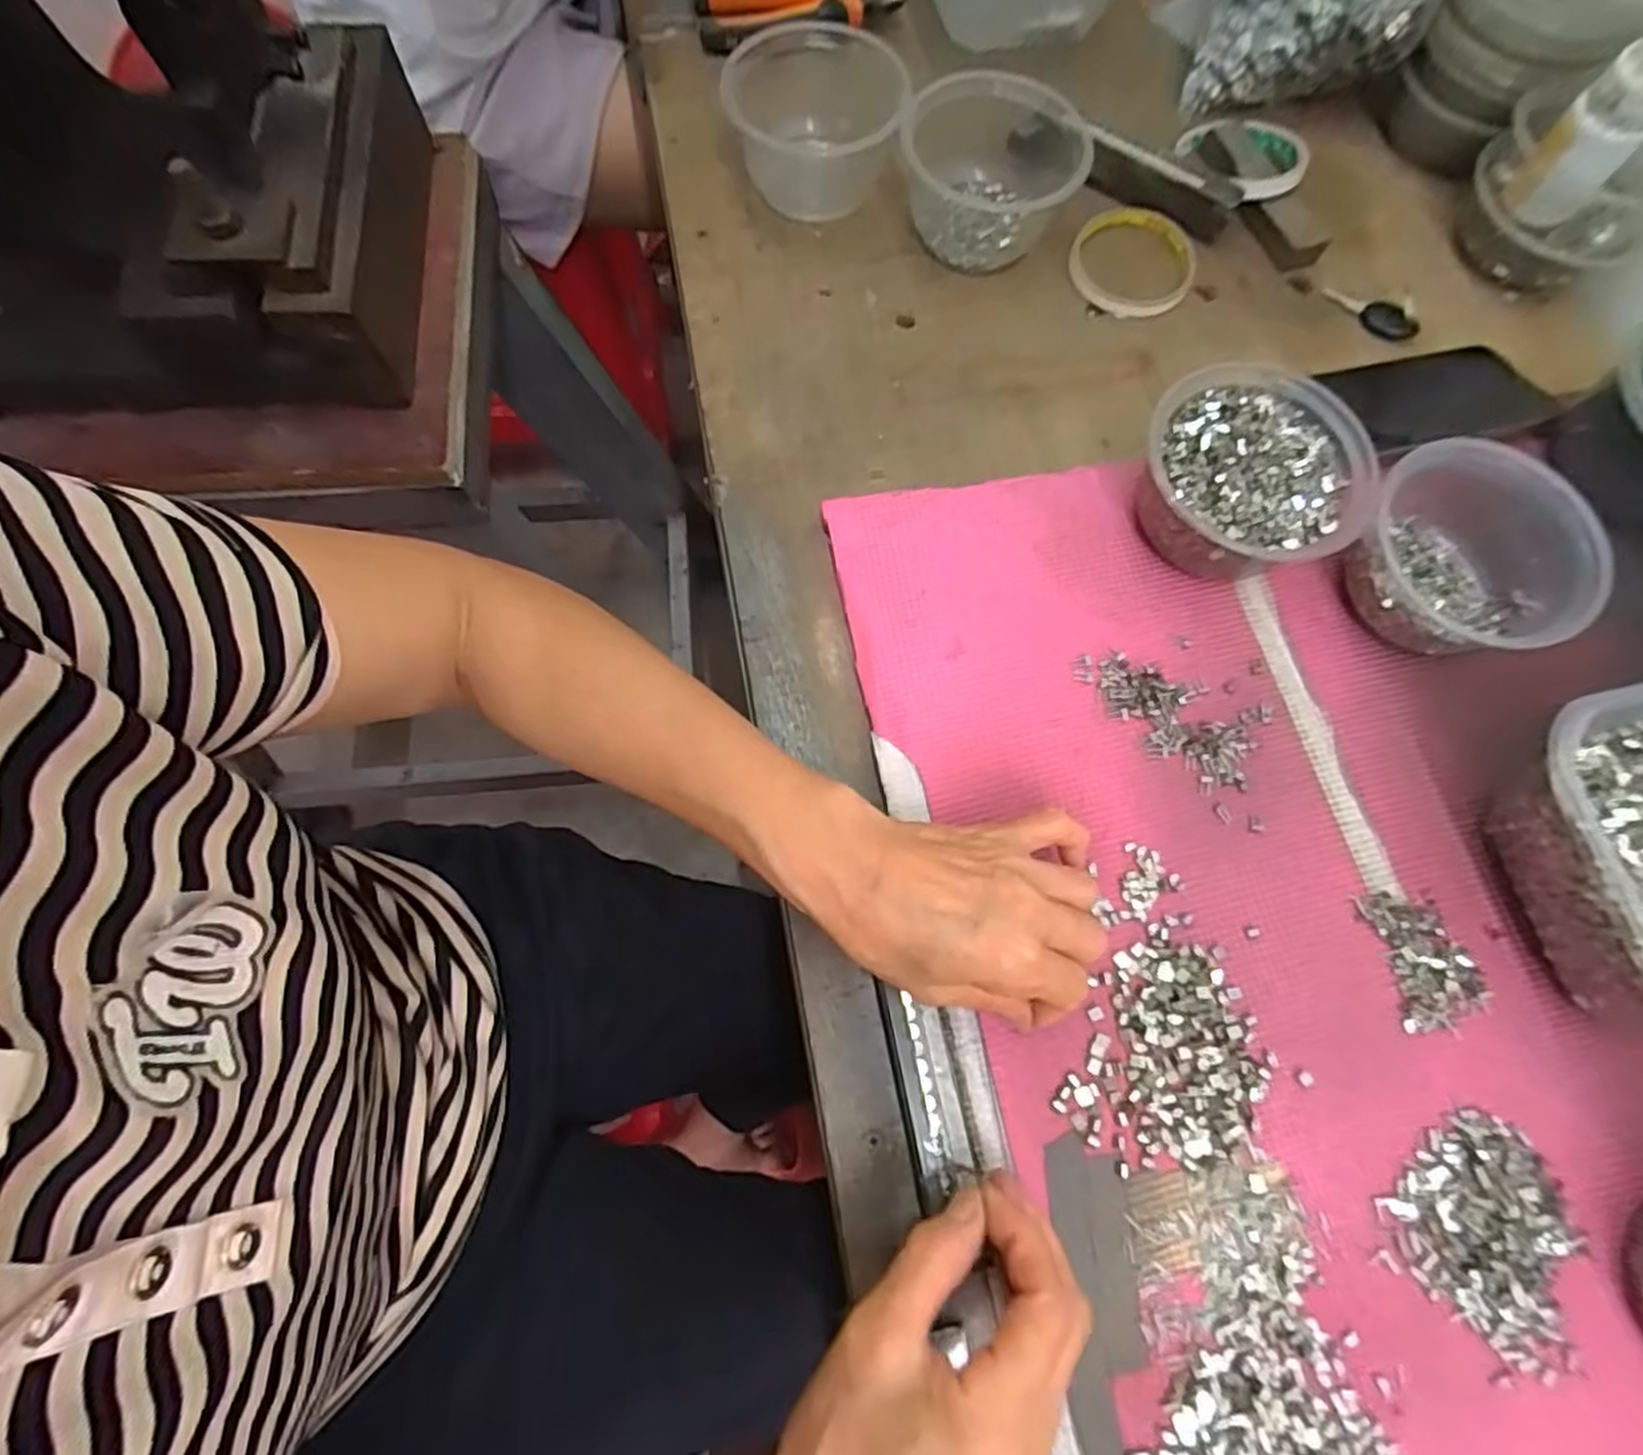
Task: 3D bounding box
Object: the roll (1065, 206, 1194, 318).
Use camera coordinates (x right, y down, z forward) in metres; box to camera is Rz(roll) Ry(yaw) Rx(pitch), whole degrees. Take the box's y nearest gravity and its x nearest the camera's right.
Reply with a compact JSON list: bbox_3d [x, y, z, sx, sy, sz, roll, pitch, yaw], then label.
[{"bbox_3d":[0.210,-0.316,0.519,0.081,0.013,0.094,19,72,3],"label":"roll"}]

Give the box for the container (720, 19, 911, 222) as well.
[{"bbox_3d":[-0.004,-0.395,0.505,0.111,0.059,0.115,1,72,-3],"label":"container"}]

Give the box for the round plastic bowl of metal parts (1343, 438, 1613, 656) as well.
[{"bbox_3d":[0.335,-0.088,0.405,0.097,0.069,0.113,-26,74,-11],"label":"round plastic bowl of metal parts"}]

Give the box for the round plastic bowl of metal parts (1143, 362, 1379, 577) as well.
[{"bbox_3d":[0.228,-0.130,0.418,0.103,0.057,0.110,1,72,-3],"label":"round plastic bowl of metal parts"}]

